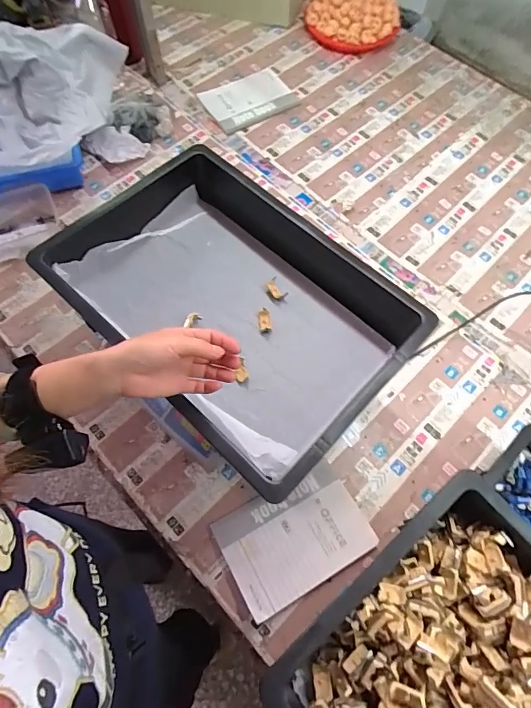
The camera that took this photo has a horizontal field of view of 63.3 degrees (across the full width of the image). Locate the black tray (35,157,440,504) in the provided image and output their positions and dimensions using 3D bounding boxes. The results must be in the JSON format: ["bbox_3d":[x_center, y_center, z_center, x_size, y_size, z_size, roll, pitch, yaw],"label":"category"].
[{"bbox_3d":[-0.044,-0.074,0.598,0.454,0.108,0.325,41,71,15],"label":"black tray"}]

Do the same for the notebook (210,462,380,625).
[{"bbox_3d":[0.041,0.255,0.608,0.195,0.008,0.137,-26,60,-14],"label":"notebook"}]

